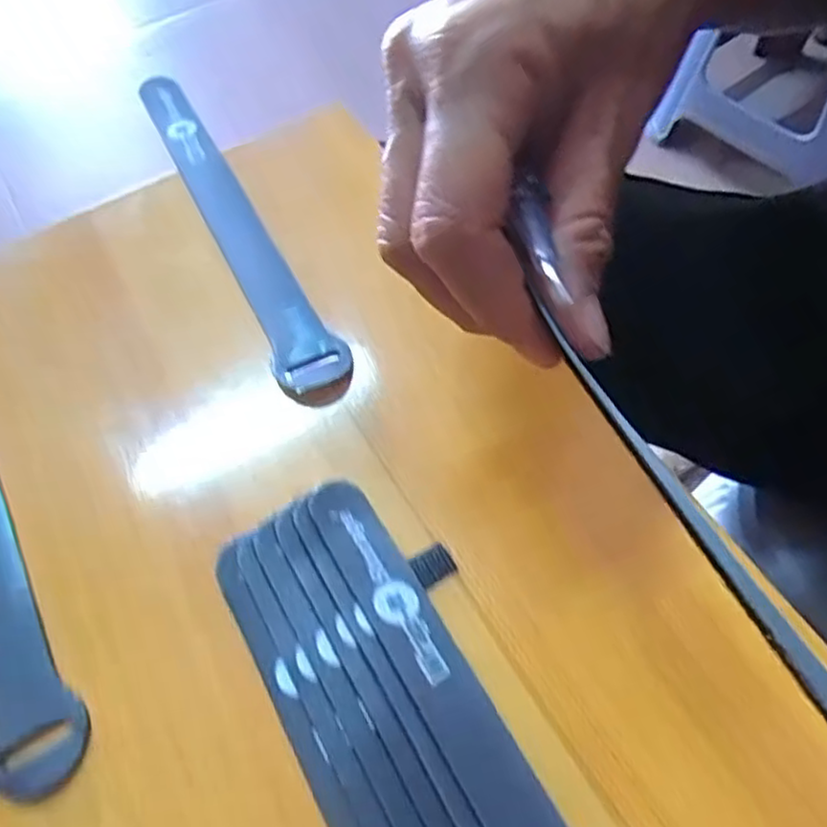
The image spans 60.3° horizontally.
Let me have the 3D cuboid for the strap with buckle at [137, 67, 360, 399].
[{"bbox_3d":[-0.073,-0.075,0.286,0.025,0.010,0.192,-27,60,-12],"label":"strap with buckle"}]

